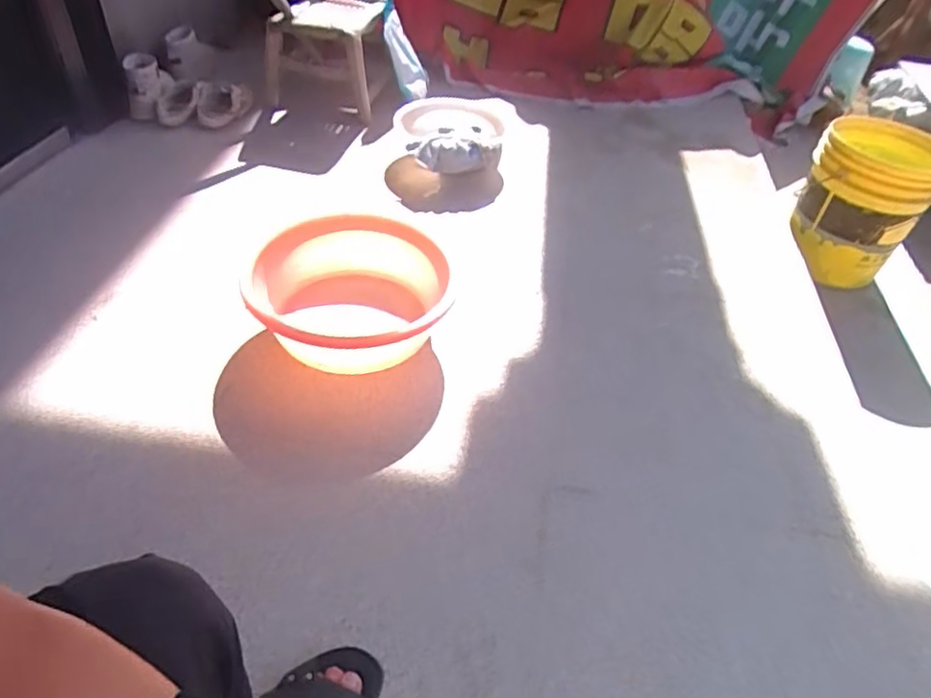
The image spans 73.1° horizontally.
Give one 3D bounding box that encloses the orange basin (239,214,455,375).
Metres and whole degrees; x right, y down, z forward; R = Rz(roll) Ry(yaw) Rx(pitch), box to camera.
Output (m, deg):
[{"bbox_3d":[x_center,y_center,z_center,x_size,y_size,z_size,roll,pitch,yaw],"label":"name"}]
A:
[{"bbox_3d":[-0.219,-0.107,1.236,0.359,0.142,0.383,4,45,-4],"label":"orange basin"}]

